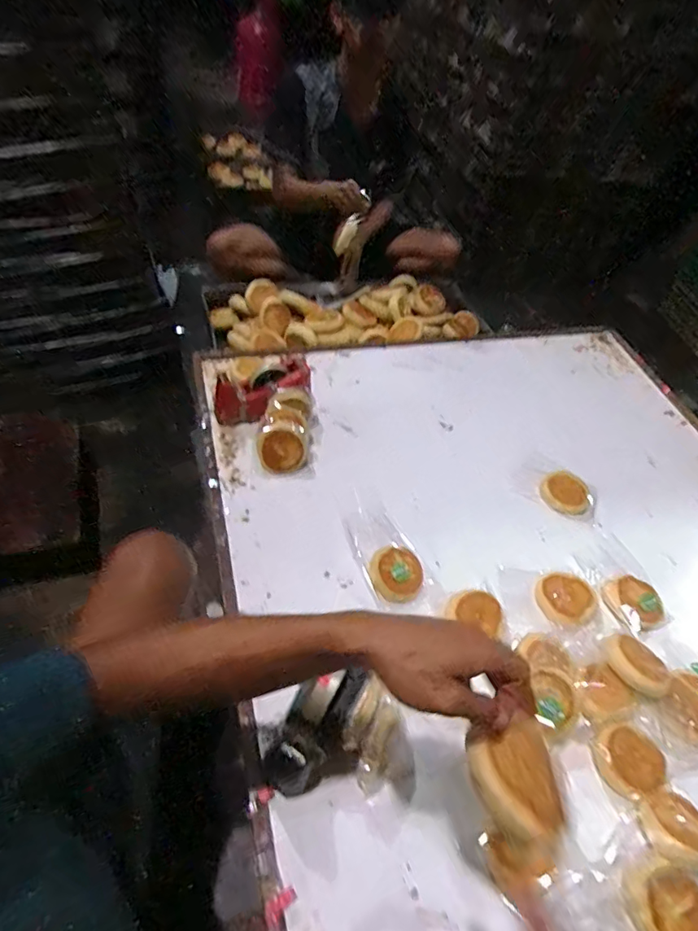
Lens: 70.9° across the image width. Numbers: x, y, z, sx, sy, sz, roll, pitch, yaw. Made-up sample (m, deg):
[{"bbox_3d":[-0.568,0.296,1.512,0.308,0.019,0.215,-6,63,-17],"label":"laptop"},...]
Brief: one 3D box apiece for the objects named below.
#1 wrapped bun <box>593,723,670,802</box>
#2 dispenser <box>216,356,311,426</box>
[{"bbox_3d":[0.400,0.419,0.698,0.085,0.032,0.085,-7,51,-15],"label":"wrapped bun"},{"bbox_3d":[-0.186,-0.160,1.046,0.220,0.072,0.087,-29,56,-4],"label":"dispenser"}]

